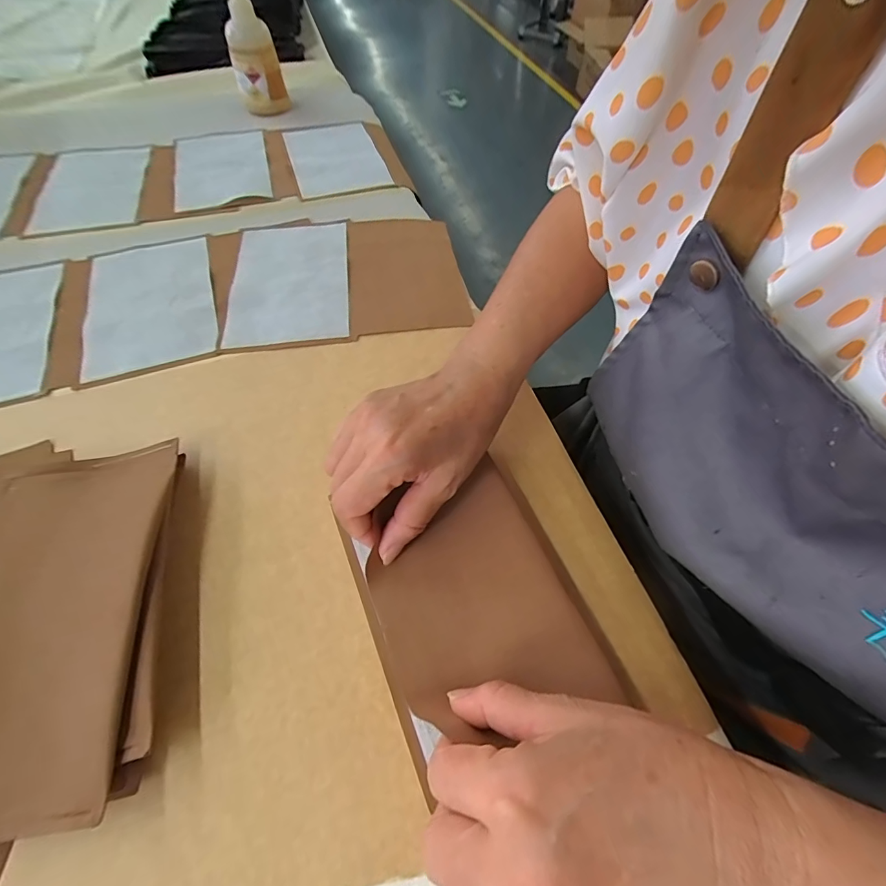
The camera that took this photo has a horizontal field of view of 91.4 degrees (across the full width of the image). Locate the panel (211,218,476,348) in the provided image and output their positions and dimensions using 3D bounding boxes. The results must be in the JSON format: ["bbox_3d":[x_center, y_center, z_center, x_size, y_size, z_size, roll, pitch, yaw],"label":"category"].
[{"bbox_3d":[-0.109,-0.172,0.436,0.248,0.006,0.190,-7,58,-5],"label":"panel"}]

